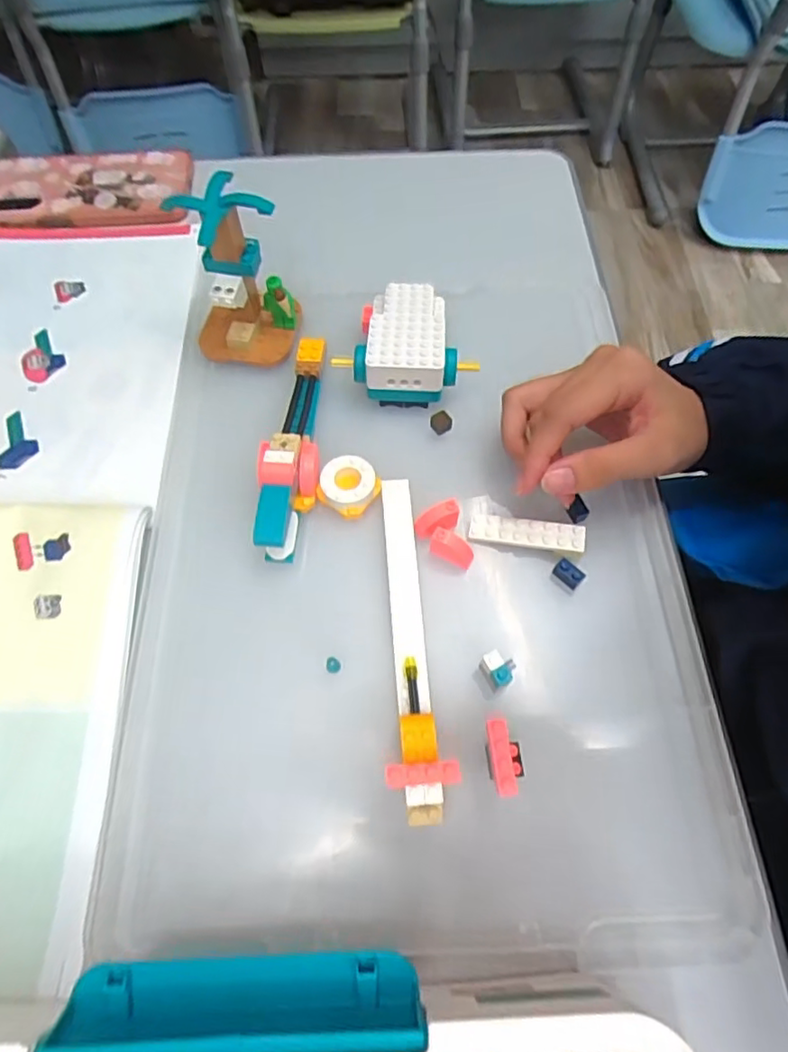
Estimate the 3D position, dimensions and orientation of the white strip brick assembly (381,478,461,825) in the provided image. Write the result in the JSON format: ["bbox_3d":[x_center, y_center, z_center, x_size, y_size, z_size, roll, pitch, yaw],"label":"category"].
[{"bbox_3d":[0.008,0.053,0.314,0.028,0.043,0.178,-3,63,-2],"label":"white strip brick assembly"}]

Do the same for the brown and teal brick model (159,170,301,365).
[{"bbox_3d":[-0.098,-0.155,0.381,0.067,0.106,0.061,-9,64,-5],"label":"brown and teal brick model"}]

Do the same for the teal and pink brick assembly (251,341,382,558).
[{"bbox_3d":[-0.044,-0.058,0.361,0.065,0.041,0.155,-2,63,-1],"label":"teal and pink brick assembly"}]

